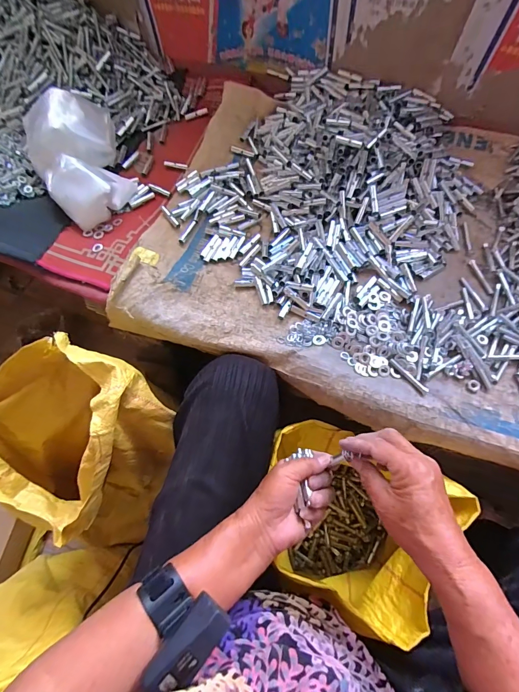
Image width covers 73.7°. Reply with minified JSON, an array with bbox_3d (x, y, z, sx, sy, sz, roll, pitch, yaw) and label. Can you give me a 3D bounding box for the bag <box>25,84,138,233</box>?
[{"bbox_3d":[-0.284,-0.304,0.545,0.144,0.075,0.227,-32,70,-10],"label":"bag"}]

